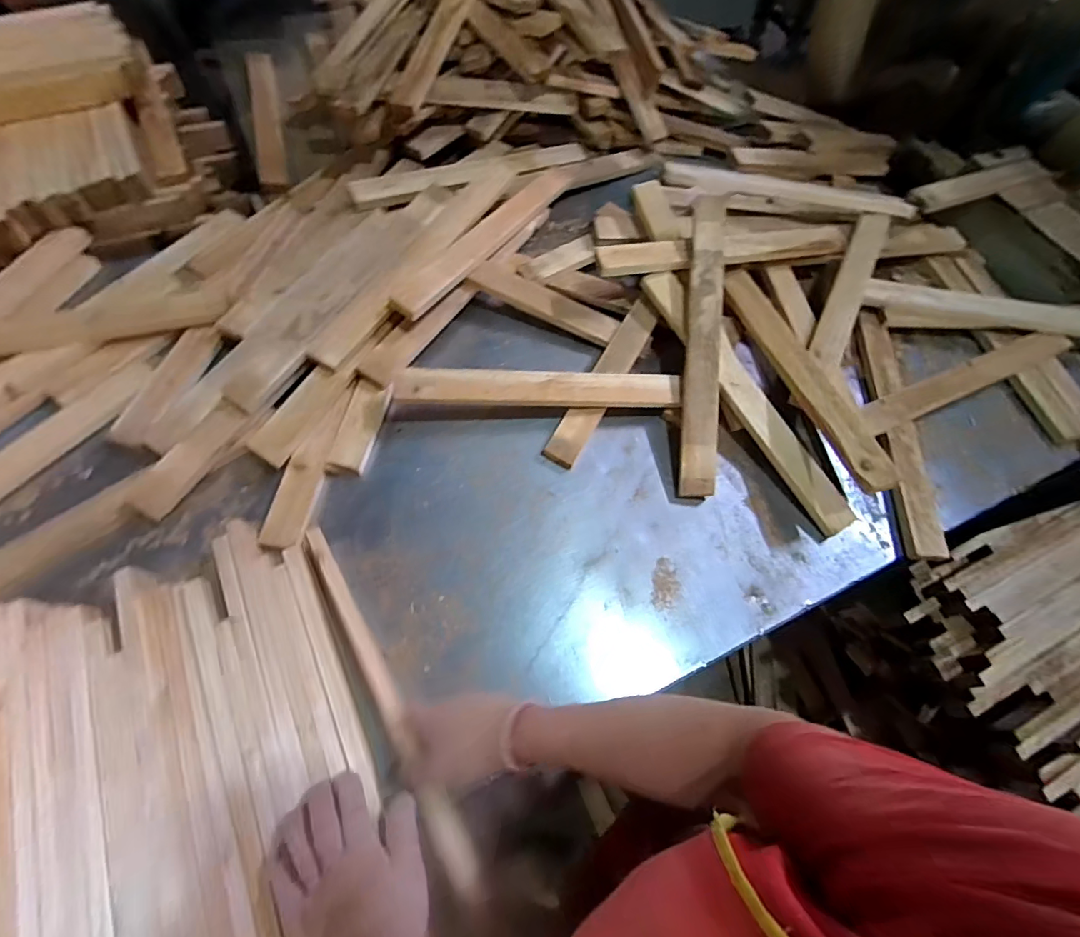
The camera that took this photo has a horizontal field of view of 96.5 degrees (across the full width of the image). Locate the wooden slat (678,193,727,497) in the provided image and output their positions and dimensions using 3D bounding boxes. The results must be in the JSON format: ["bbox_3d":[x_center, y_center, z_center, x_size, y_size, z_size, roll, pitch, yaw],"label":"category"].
[{"bbox_3d":[0.266,-0.210,0.776,0.058,0.023,0.511,7,78,-1],"label":"wooden slat"}]

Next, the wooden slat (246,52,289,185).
[{"bbox_3d":[-0.598,-0.780,1.055,0.053,0.022,0.507,-15,65,-11],"label":"wooden slat"}]

